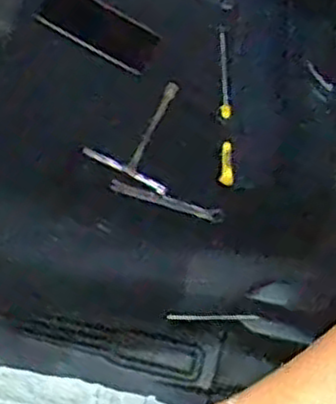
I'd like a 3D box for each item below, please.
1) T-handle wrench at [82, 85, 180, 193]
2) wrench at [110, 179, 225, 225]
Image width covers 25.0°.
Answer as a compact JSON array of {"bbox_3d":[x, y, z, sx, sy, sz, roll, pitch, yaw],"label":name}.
[{"bbox_3d":[-0.023,-0.092,0.968,0.107,0.024,0.140,23,65,13],"label":"T-handle wrench"},{"bbox_3d":[0.000,-0.001,0.939,0.143,0.009,0.017,18,63,-4],"label":"wrench"}]

